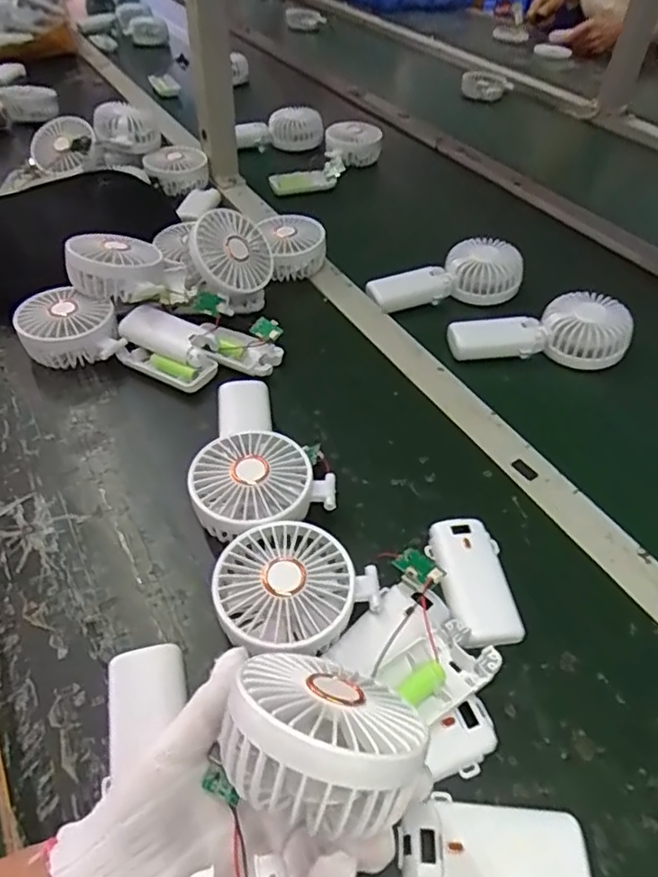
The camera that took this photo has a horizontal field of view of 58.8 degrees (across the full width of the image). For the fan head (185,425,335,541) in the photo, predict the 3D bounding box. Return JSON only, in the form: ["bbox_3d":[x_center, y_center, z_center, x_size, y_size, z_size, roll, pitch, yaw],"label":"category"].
[{"bbox_3d":[-0.054,0.040,0.423,0.088,0.048,0.088,2,46,-3],"label":"fan head"}]

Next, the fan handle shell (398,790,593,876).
[{"bbox_3d":[0.084,0.212,0.298,0.094,0.015,0.047,5,46,0],"label":"fan handle shell"}]

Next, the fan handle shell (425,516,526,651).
[{"bbox_3d":[0.100,0.096,0.402,0.050,0.015,0.095,-3,46,-8],"label":"fan handle shell"}]

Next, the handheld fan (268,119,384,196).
[{"bbox_3d":[-0.002,-0.423,0.880,0.089,0.060,0.214,22,48,18],"label":"handheld fan"}]

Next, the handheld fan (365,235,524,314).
[{"bbox_3d":[0.134,-0.183,0.684,0.182,0.048,0.076,-16,48,-3],"label":"handheld fan"}]

